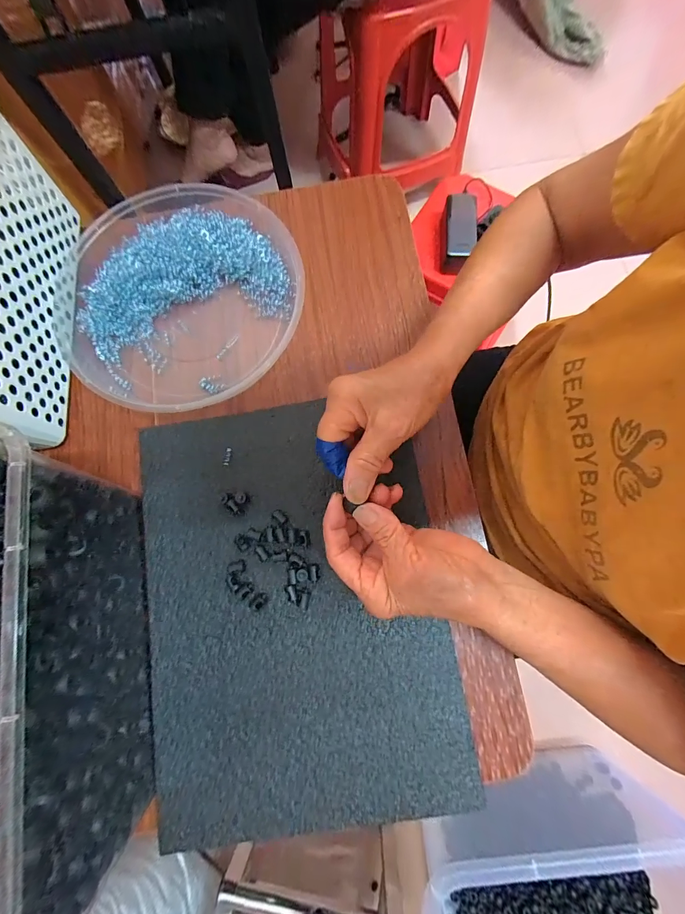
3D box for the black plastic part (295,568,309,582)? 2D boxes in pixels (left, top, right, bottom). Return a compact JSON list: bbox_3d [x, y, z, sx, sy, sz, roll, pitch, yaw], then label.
[{"bbox_3d":[-0.033,0.098,0.287,0.011,0.005,0.010,22,79,5],"label":"black plastic part"}]

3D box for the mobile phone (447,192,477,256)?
[{"bbox_3d":[0.210,-0.410,0.607,0.054,0.014,0.120,4,79,3],"label":"mobile phone"}]

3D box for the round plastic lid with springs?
[{"bbox_3d":[-0.160,-0.159,0.336,0.215,0.029,0.229,0,77,1],"label":"round plastic lid with springs"}]

